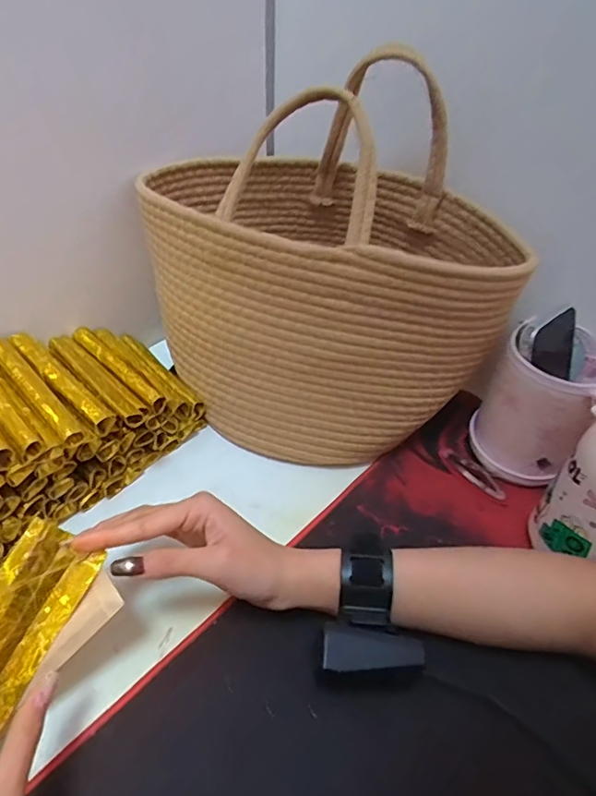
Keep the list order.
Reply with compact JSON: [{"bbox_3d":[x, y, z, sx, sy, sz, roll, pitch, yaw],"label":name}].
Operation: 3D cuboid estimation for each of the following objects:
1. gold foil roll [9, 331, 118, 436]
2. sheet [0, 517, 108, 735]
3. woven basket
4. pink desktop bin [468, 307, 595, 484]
[{"bbox_3d":[-0.193,-0.015,0.442,0.131,0.017,0.018,35,51,25],"label":"gold foil roll"},{"bbox_3d":[-0.174,0.145,0.320,0.053,0.007,0.142,34,76,-20],"label":"sheet"},{"bbox_3d":[0.019,-0.108,0.492,0.267,0.241,0.259,-13,48,-19],"label":"woven basket"},{"bbox_3d":[0.218,0.001,0.487,0.091,0.129,0.097,27,48,19],"label":"pink desktop bin"}]

